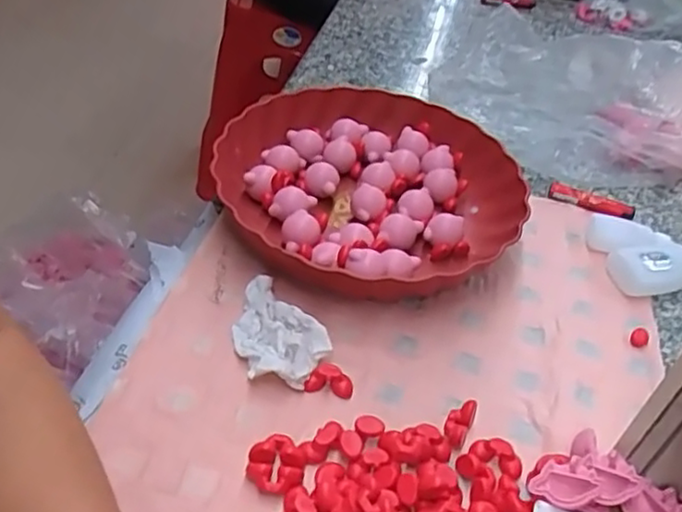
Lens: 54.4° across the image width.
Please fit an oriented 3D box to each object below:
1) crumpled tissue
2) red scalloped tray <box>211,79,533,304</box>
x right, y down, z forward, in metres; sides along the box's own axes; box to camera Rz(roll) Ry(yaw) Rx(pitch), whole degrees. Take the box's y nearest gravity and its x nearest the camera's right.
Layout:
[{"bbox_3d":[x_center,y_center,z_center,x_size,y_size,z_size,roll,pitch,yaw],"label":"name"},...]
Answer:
[{"bbox_3d":[-0.046,0.050,0.437,0.050,0.022,0.084,-21,50,-28],"label":"crumpled tissue"},{"bbox_3d":[0.026,-0.052,0.544,0.232,0.054,0.237,-17,49,-25],"label":"red scalloped tray"}]

